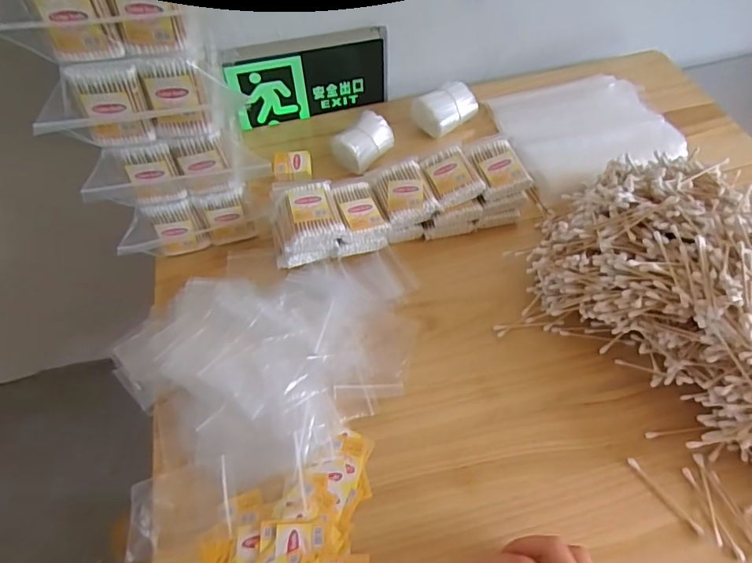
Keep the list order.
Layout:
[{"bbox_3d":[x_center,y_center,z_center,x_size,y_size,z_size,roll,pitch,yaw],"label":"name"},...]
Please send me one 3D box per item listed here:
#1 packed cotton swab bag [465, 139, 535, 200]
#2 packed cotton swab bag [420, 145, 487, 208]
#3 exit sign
[{"bbox_3d":[0.142,-0.134,0.586,0.056,0.016,0.074,-14,61,-2],"label":"packed cotton swab bag"},{"bbox_3d":[0.085,-0.123,0.576,0.057,0.012,0.079,-20,61,-3],"label":"packed cotton swab bag"},{"bbox_3d":[-0.090,-0.280,0.699,0.215,0.113,0.020,-13,54,-6],"label":"exit sign"}]

